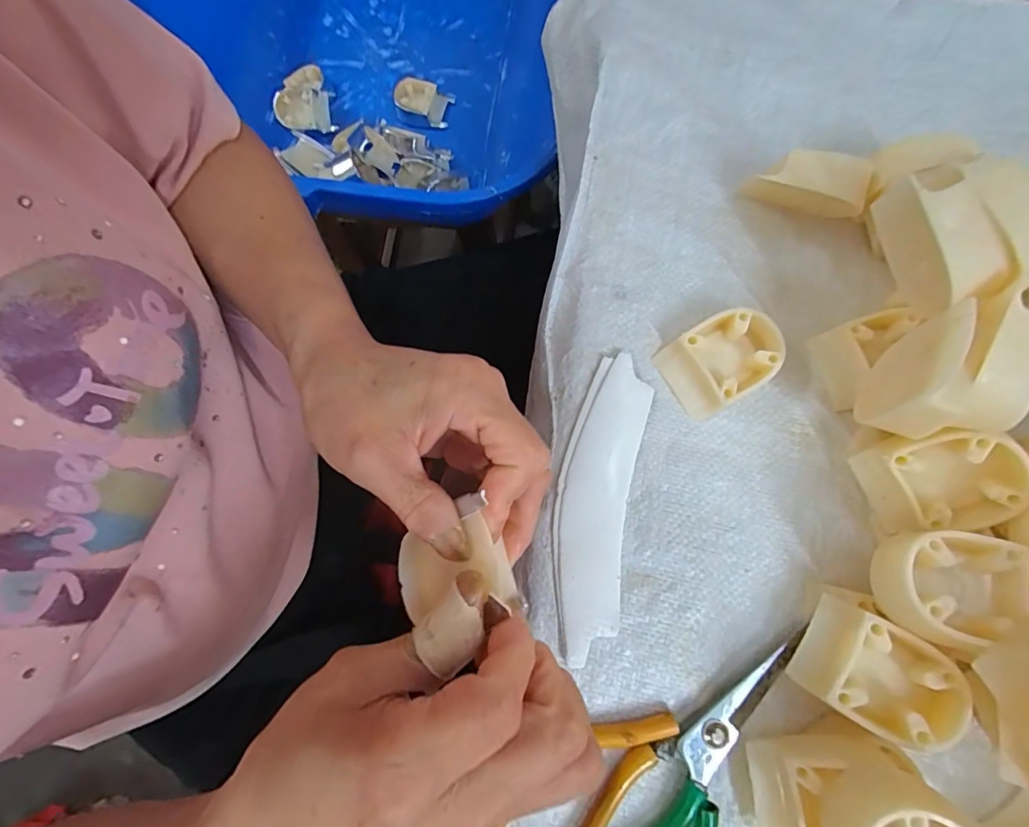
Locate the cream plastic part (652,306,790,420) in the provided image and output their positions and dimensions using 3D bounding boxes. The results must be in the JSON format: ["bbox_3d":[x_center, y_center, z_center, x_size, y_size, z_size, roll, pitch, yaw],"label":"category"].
[{"bbox_3d":[0.116,-0.029,0.272,0.062,0.023,0.044,-27,78,-5],"label":"cream plastic part"}]

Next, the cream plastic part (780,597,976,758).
[{"bbox_3d":[0.166,0.120,0.228,0.061,0.026,0.044,27,83,21],"label":"cream plastic part"}]

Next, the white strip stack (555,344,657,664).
[{"bbox_3d":[0.043,0.046,0.263,0.039,0.011,0.157,11,78,3],"label":"white strip stack"}]

